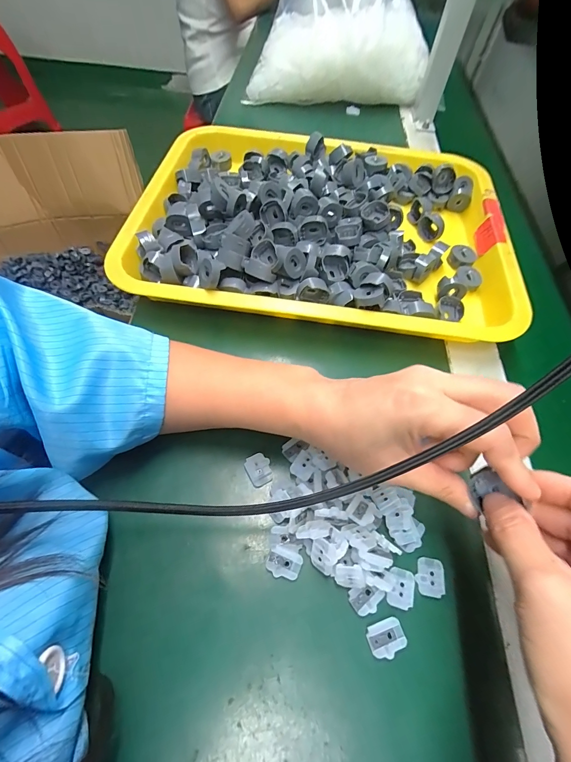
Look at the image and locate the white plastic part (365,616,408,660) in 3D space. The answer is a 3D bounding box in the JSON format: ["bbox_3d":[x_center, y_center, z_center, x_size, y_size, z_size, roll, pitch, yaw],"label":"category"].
[{"bbox_3d":[0.060,0.151,0.200,0.022,0.004,0.017,-16,61,-13],"label":"white plastic part"}]

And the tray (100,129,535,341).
[{"bbox_3d":[0.043,-0.176,0.366,0.384,0.049,0.296,8,59,1],"label":"tray"}]

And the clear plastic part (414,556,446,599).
[{"bbox_3d":[0.093,0.125,0.218,0.018,0.004,0.022,10,59,3],"label":"clear plastic part"}]

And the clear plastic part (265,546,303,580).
[{"bbox_3d":[-0.001,0.115,0.216,0.021,0.004,0.015,18,59,8],"label":"clear plastic part"}]

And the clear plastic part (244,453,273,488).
[{"bbox_3d":[-0.019,0.065,0.249,0.017,0.005,0.022,-23,63,-16],"label":"clear plastic part"}]

